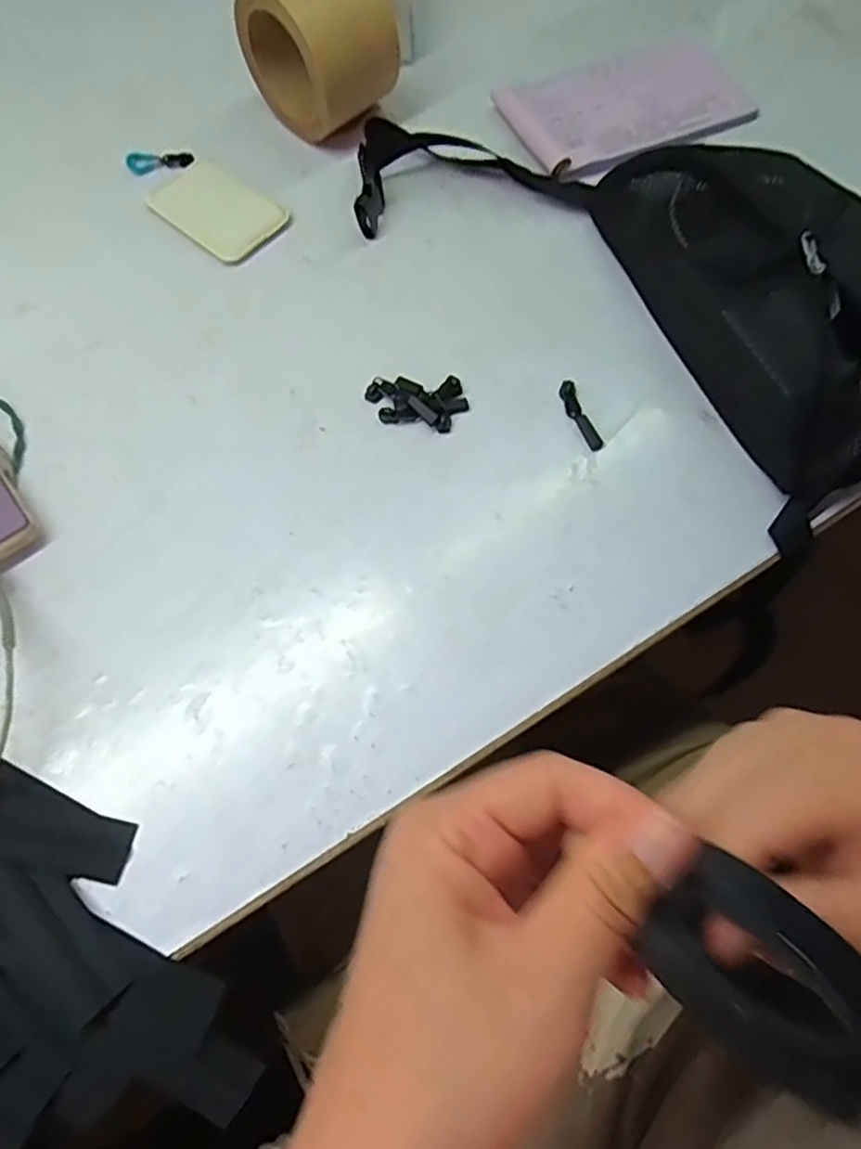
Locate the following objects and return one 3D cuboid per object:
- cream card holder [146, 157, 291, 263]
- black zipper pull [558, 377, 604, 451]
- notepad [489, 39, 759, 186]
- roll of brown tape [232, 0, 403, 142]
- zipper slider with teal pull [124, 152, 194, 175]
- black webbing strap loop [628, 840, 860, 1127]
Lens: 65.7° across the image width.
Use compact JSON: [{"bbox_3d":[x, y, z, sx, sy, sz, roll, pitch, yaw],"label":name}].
[{"bbox_3d":[-0.166,-0.284,0.519,0.101,0.009,0.066,39,74,15],"label":"cream card holder"},{"bbox_3d":[0.100,-0.107,0.447,0.013,0.006,0.056,-18,69,-5],"label":"black zipper pull"},{"bbox_3d":[0.155,-0.381,0.536,0.174,0.028,0.128,-20,69,-6],"label":"notepad"},{"bbox_3d":[-0.085,-0.406,0.513,0.108,0.103,0.074,39,74,15],"label":"roll of brown tape"},{"bbox_3d":[-0.221,-0.335,0.543,0.054,0.010,0.013,0,68,2],"label":"zipper slider with teal pull"},{"bbox_3d":[0.085,0.101,0.164,0.061,0.022,0.036,34,73,14],"label":"black webbing strap loop"}]

